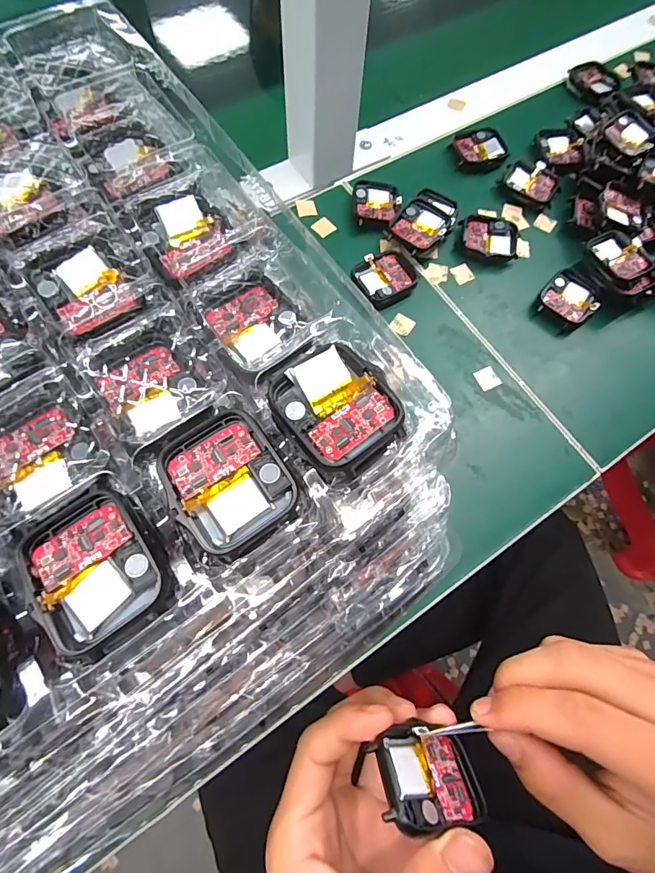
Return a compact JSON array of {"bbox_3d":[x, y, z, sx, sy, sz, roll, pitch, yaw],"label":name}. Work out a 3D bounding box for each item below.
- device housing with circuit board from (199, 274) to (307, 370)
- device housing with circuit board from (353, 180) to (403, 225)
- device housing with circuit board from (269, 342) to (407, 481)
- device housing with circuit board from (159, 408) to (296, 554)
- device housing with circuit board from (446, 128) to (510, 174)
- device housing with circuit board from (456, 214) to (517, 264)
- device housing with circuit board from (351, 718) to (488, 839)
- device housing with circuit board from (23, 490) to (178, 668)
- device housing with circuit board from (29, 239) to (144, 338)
[{"bbox_3d":[-0.031,-0.051,0.178,0.035,0.012,0.035,-39,75,-14],"label":"device housing with circuit board"},{"bbox_3d":[0.040,-0.184,0.337,0.036,0.011,0.043,-4,70,-4],"label":"device housing with circuit board"},{"bbox_3d":[0.003,-0.011,0.152,0.038,0.006,0.045,-37,75,-14],"label":"device housing with circuit board"},{"bbox_3d":[-0.035,0.015,0.148,0.037,0.015,0.043,-34,74,-13],"label":"device housing with circuit board"},{"bbox_3d":[0.129,-0.249,0.366,0.046,0.008,0.040,-19,72,-9],"label":"device housing with circuit board"},{"bbox_3d":[0.126,-0.156,0.333,0.046,0.010,0.042,10,70,1],"label":"device housing with circuit board"},{"bbox_3d":[0.039,0.139,0.172,0.053,0.006,0.034,16,26,-21],"label":"device housing with circuit board"},{"bbox_3d":[-0.074,0.043,0.137,0.040,0.010,0.046,-36,75,-13],"label":"device housing with circuit board"},{"bbox_3d":[-0.101,-0.063,0.176,0.035,0.011,0.045,-37,76,-14],"label":"device housing with circuit board"}]

